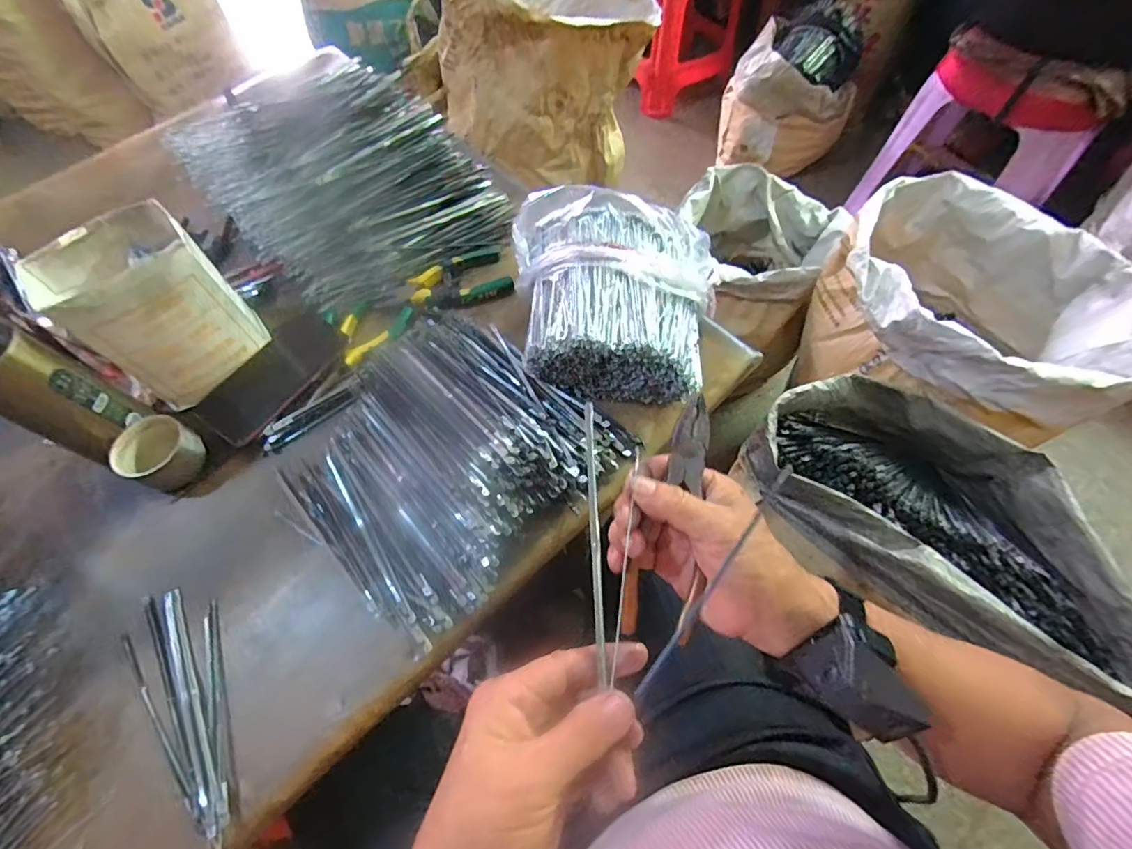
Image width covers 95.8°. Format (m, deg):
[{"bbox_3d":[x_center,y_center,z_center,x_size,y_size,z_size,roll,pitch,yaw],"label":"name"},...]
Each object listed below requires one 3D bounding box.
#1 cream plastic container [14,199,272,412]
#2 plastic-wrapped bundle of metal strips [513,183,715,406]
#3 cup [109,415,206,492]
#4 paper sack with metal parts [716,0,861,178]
[{"bbox_3d":[-0.386,-0.109,0.486,0.121,0.142,0.097,-41,68,-18],"label":"cream plastic container"},{"bbox_3d":[0.041,-0.132,0.521,0.211,0.091,0.199,6,62,5],"label":"plastic-wrapped bundle of metal strips"},{"bbox_3d":[-0.382,0.029,0.487,0.058,0.046,0.060,-1,62,1],"label":"cup"},{"bbox_3d":[0.634,-0.927,1.462,0.345,0.371,0.249,18,64,10],"label":"paper sack with metal parts"}]

